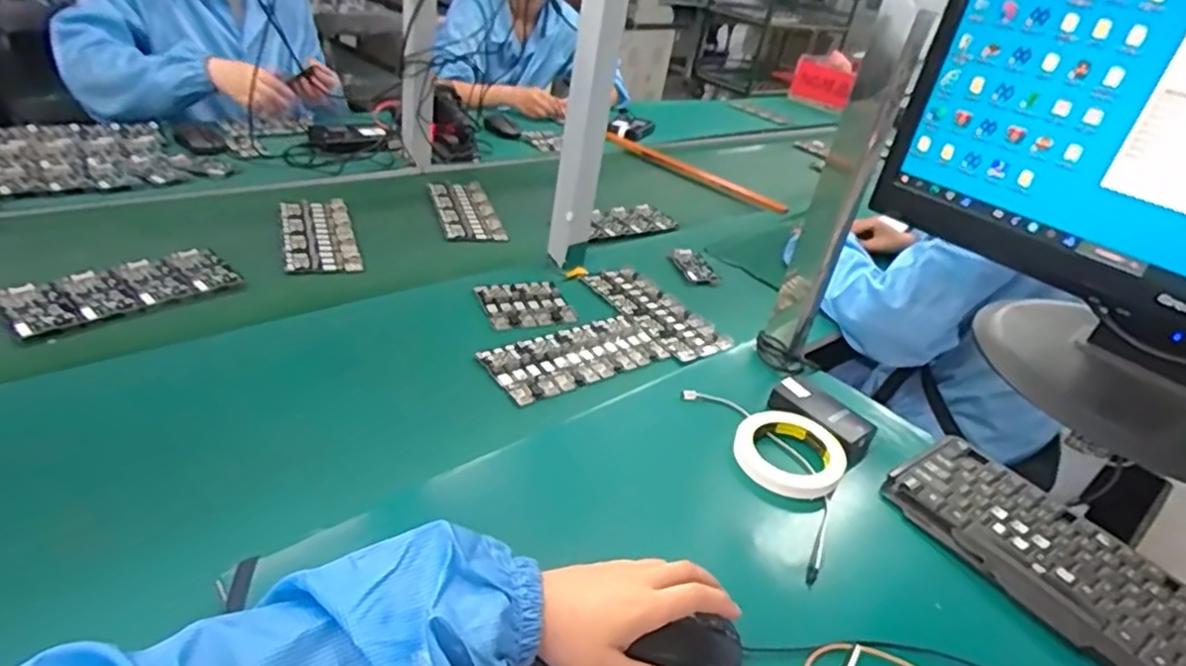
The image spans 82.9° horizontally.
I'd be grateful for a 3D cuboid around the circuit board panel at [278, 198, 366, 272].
[{"bbox_3d":[-0.401,-0.146,0.982,0.100,0.009,0.234,-1,35,-26],"label":"circuit board panel"}]

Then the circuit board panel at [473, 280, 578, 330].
[{"bbox_3d":[-0.089,-0.037,0.883,0.110,0.005,0.101,-7,39,-23],"label":"circuit board panel"}]

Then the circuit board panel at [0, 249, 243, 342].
[{"bbox_3d":[-0.545,-0.053,0.781,0.094,0.022,0.223,30,38,32],"label":"circuit board panel"}]

